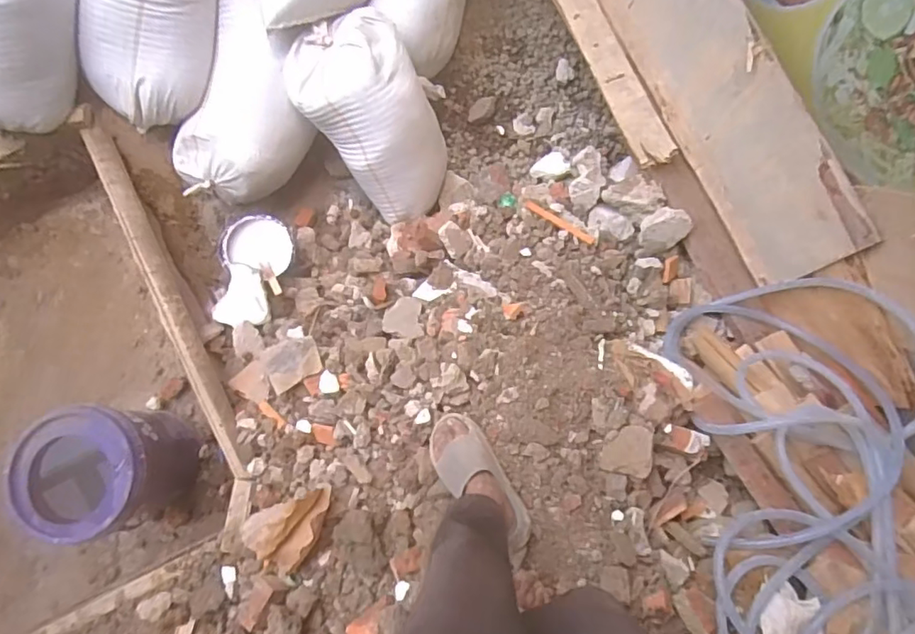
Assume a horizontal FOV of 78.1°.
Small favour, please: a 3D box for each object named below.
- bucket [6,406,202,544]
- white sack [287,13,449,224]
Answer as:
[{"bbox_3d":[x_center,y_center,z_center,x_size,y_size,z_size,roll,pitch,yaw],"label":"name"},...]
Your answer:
[{"bbox_3d":[-0.875,0.370,1.425,0.299,0.334,0.279,0,85,0],"label":"bucket"},{"bbox_3d":[-0.212,-0.497,1.475,0.288,0.495,0.158,-24,41,12],"label":"white sack"}]

